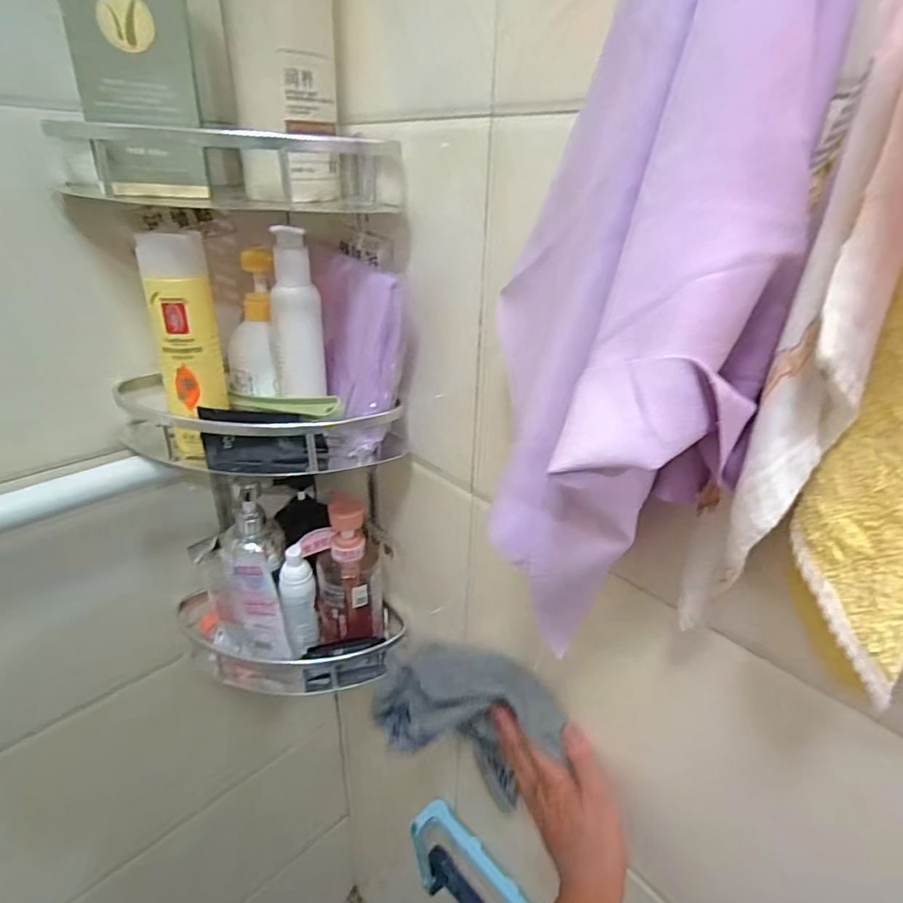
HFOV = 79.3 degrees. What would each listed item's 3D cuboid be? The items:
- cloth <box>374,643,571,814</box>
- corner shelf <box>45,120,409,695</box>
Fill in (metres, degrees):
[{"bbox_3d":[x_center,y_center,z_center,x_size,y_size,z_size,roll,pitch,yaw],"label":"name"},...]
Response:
[{"bbox_3d":[0.005,0.281,0.573,0.223,0.202,0.057,19,32,27],"label":"cloth"},{"bbox_3d":[-0.188,-0.006,0.564,0.216,0.543,0.221,-18,34,-33],"label":"corner shelf"}]

